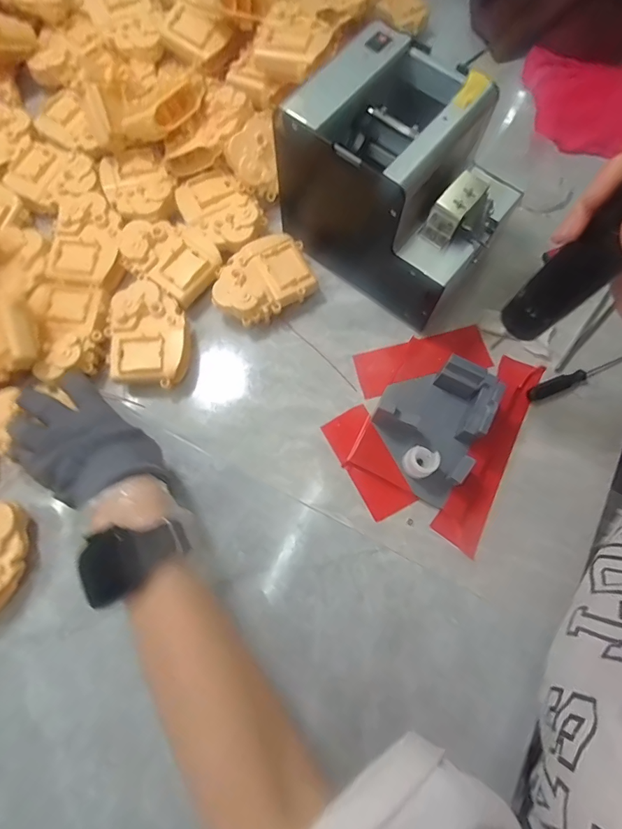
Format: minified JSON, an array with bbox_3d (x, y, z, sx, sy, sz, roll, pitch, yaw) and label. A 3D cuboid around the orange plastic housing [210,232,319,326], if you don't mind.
[{"bbox_3d":[-0.048,-0.132,0.419,0.104,0.037,0.076,-30,75,-8],"label":"orange plastic housing"}]

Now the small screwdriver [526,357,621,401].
[{"bbox_3d":[0.258,-0.039,0.400,0.114,0.009,0.014,-24,75,-6],"label":"small screwdriver"}]

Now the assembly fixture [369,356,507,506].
[{"bbox_3d":[0.103,0.008,0.368,0.088,0.050,0.112,27,75,8],"label":"assembly fixture"}]

